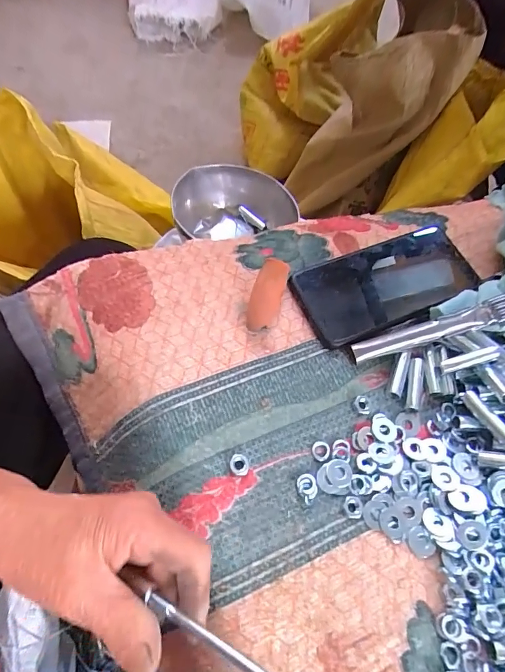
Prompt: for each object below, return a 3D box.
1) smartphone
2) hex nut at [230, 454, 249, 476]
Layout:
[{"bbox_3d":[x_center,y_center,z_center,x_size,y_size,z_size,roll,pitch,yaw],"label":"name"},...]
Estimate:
[{"bbox_3d":[0.120,-0.049,0.354,0.162,0.008,0.077,-22,63,-11],"label":"smartphone"},{"bbox_3d":[-0.009,0.088,0.281,0.012,0.007,0.014,-1,61,1],"label":"hex nut"}]

